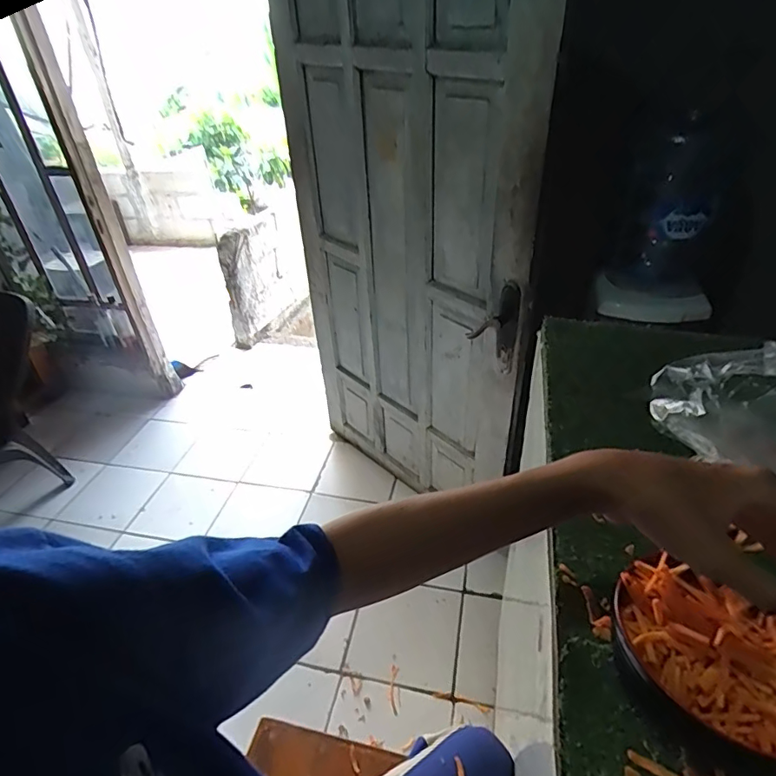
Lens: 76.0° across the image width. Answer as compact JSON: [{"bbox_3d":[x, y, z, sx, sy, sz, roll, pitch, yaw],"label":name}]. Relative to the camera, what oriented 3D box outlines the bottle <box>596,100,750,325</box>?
[{"bbox_3d":[0.718,-0.417,1.226,0.269,0.467,0.220,18,42,27],"label":"bottle"}]

